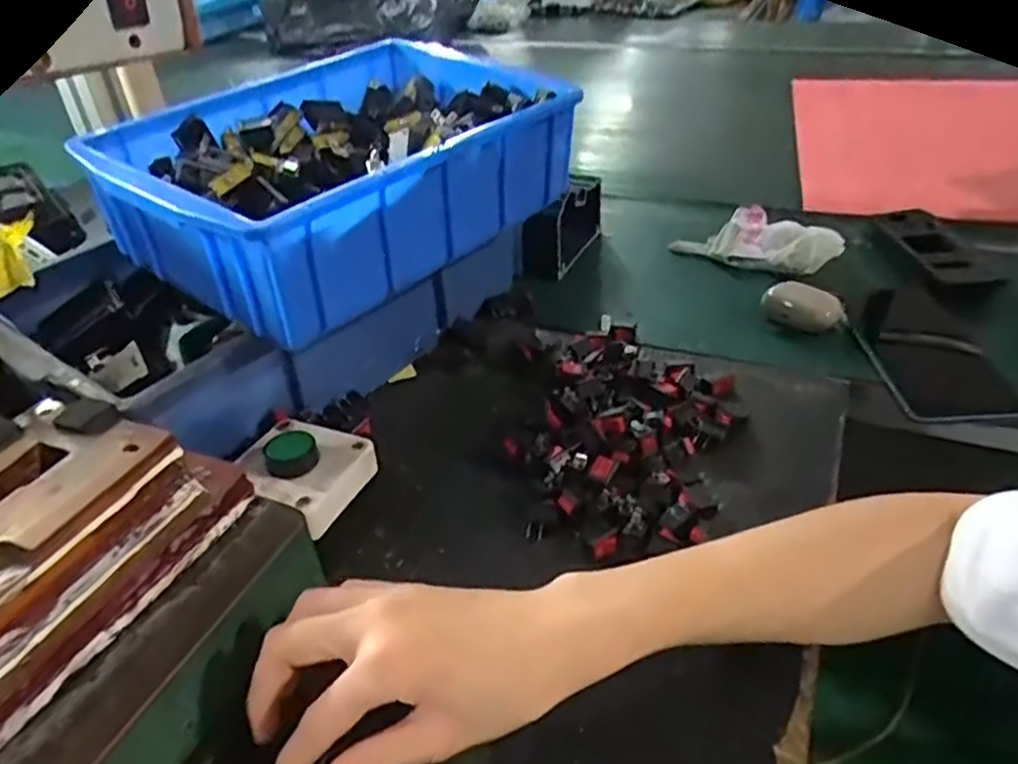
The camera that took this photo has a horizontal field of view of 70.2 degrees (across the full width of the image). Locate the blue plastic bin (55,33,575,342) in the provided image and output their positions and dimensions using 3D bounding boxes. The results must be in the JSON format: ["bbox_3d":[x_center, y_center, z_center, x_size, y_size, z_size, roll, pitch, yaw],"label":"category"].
[{"bbox_3d":[-0.113,-0.147,0.517,0.202,0.095,0.294,28,46,36],"label":"blue plastic bin"}]

